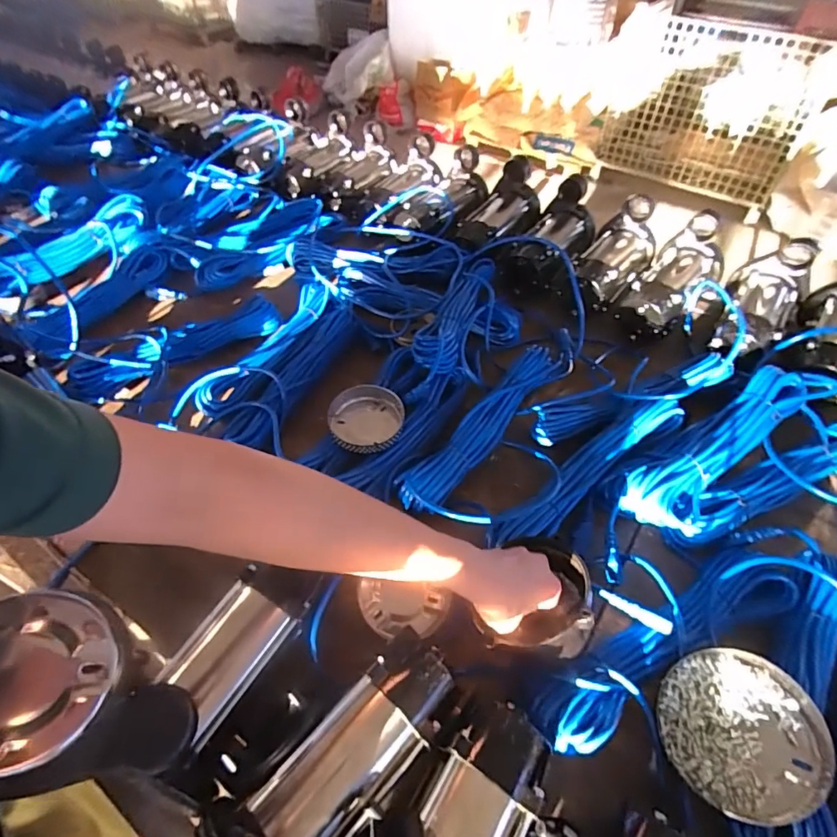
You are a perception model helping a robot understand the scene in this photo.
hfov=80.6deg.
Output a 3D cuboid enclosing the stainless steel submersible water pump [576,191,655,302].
[{"bbox_3d":[0.379,-0.327,0.958,0.116,0.117,0.281,30,55,22],"label":"stainless steel submersible water pump"}]

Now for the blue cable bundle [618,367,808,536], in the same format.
[{"bbox_3d":[0.410,0.035,0.664,0.342,0.048,0.091,-31,57,-24],"label":"blue cable bundle"}]

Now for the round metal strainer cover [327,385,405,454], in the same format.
[{"bbox_3d":[-0.077,0.005,0.710,0.104,0.034,0.107,5,50,3],"label":"round metal strainer cover"}]

